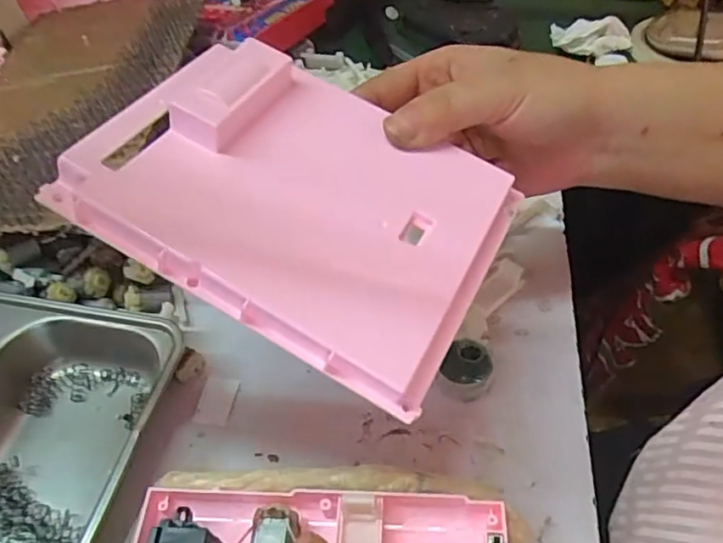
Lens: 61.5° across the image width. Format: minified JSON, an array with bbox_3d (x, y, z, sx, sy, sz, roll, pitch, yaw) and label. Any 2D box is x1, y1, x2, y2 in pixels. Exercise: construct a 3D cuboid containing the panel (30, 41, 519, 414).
[{"bbox_3d":[-0.021,-0.032,0.238,0.153,0.021,0.118,30,54,4],"label":"panel"}]

